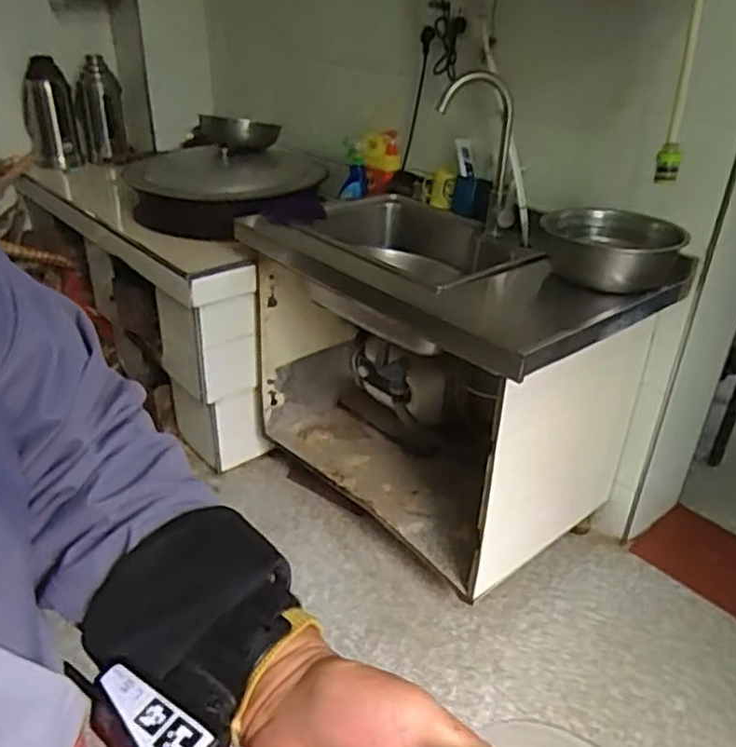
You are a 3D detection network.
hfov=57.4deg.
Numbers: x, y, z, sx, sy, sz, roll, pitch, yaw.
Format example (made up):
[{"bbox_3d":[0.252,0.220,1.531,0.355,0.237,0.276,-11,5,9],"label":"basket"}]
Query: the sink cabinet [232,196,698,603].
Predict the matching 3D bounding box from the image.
[{"bbox_3d":[0.159,-0.026,1.708,0.561,0.724,0.922,-24,38,-36],"label":"sink cabinet"}]

